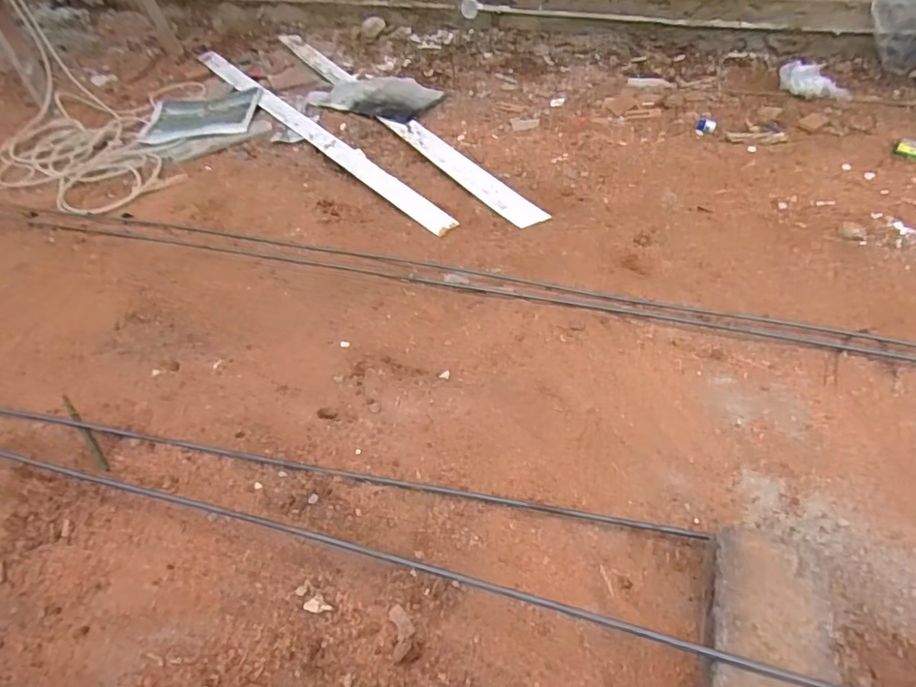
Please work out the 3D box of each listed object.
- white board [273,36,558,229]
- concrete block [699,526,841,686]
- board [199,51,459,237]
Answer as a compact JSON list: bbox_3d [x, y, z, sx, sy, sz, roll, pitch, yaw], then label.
[{"bbox_3d":[-0.229,-0.704,1.636,0.083,0.021,1.482,-26,52,-22],"label":"white board"},{"bbox_3d":[0.293,0.298,0.536,0.113,0.078,0.207,9,46,16],"label":"concrete block"},{"bbox_3d":[-0.490,-0.676,1.656,0.092,0.024,1.573,-33,52,-22],"label":"board"}]

